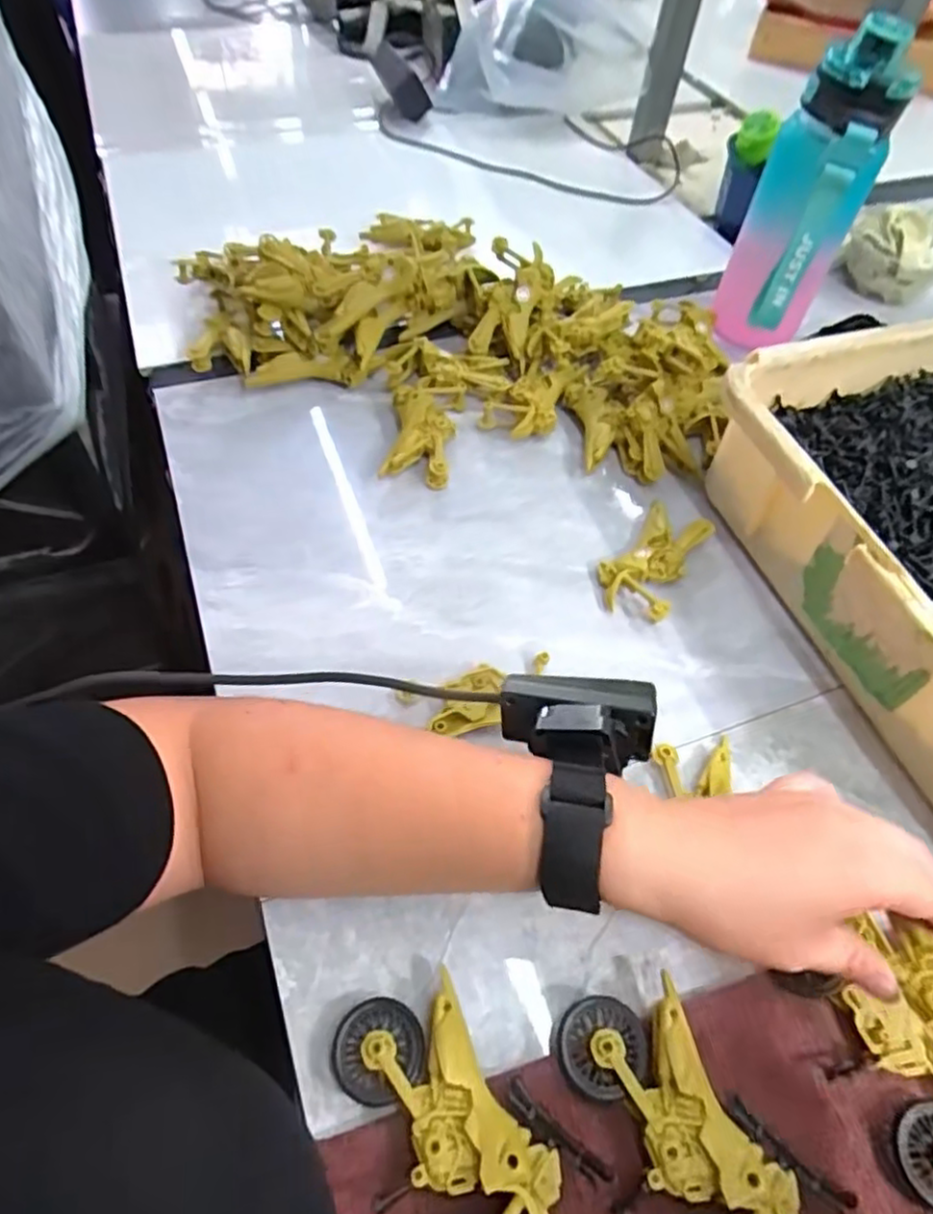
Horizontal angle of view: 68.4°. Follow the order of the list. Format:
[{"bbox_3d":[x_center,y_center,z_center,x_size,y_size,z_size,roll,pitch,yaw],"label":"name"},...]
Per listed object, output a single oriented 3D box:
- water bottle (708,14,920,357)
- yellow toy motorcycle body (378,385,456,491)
[{"bbox_3d":[0.266,-0.315,0.537,0.077,0.206,0.079,29,57,15],"label":"water bottle"},{"bbox_3d":[-0.034,-0.125,0.508,0.047,0.028,0.080,7,54,-1],"label":"yellow toy motorcycle body"}]

